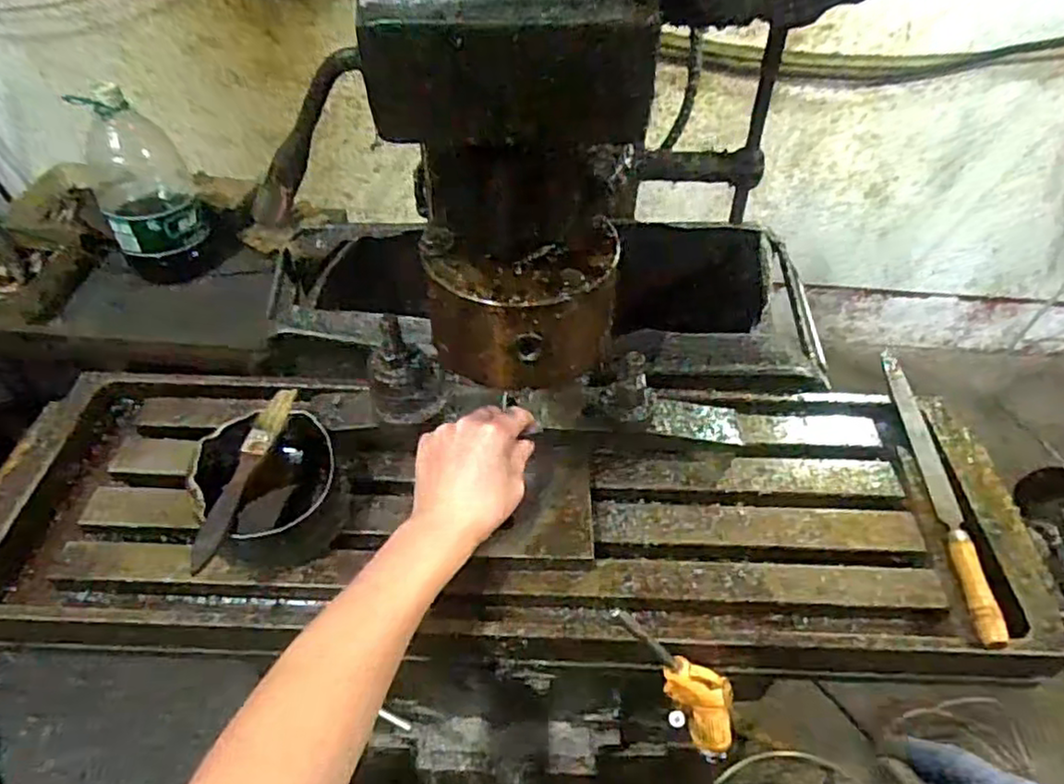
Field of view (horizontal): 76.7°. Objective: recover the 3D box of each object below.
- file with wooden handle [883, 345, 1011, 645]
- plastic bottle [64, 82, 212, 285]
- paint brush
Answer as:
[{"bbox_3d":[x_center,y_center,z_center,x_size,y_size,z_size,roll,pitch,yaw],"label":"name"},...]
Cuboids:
[{"bbox_3d":[0.336,0.069,0.557,0.021,0.022,0.290,6,47,3],"label":"file with wooden handle"},{"bbox_3d":[-0.770,-0.413,1.327,0.174,0.351,0.193,-24,52,-22],"label":"plastic bottle"},{"bbox_3d":[-0.205,0.057,0.477,0.018,0.016,0.146,9,47,6],"label":"paint brush"}]

